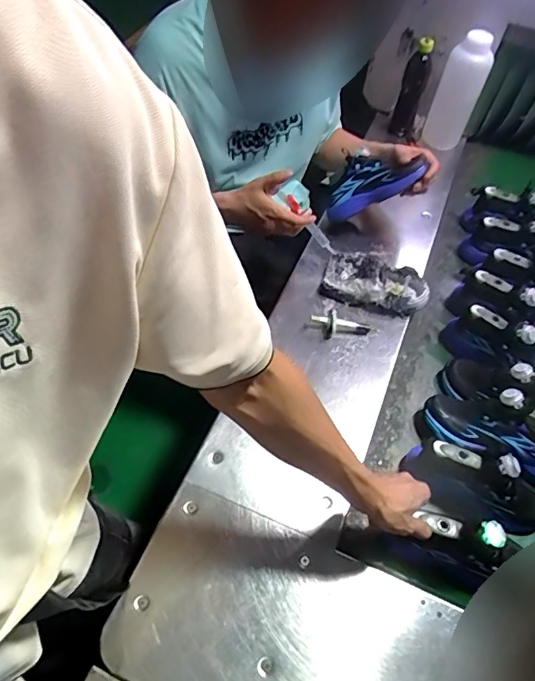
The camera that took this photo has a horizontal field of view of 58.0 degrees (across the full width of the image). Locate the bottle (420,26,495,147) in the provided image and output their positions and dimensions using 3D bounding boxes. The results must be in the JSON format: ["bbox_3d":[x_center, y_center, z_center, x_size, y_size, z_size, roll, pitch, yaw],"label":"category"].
[{"bbox_3d":[0.446,-0.577,1.130,0.100,0.248,0.073,19,58,8],"label":"bottle"}]

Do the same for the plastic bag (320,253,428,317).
[{"bbox_3d":[0.205,-0.109,0.913,0.195,0.051,0.111,20,58,8],"label":"plastic bag"}]

